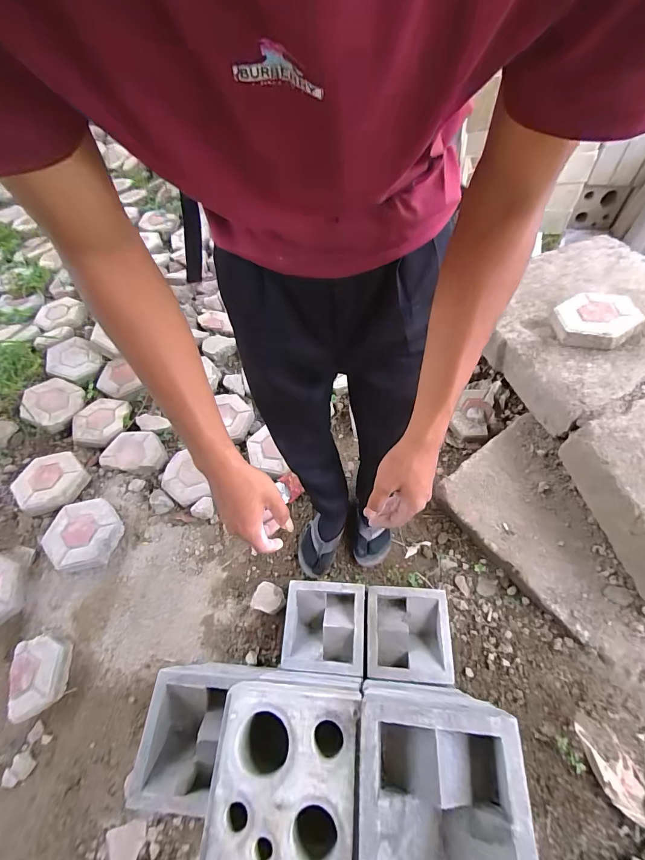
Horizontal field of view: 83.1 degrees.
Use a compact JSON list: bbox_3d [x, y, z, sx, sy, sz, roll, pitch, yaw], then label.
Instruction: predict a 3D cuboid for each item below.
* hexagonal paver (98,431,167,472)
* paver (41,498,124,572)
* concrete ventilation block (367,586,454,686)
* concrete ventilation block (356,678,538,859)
[{"bbox_3d":[-0.661,0.074,1.268,0.213,0.049,0.155,-11,58,-2],"label":"hexagonal paver"},{"bbox_3d":[-0.730,0.318,1.118,0.217,0.075,0.202,32,66,21],"label":"paver"},{"bbox_3d":[0.212,0.518,0.929,0.196,0.104,0.200,2,59,6],"label":"concrete ventilation block"},{"bbox_3d":[0.148,0.466,0.469,0.199,0.080,0.221,2,59,6],"label":"concrete ventilation block"}]

